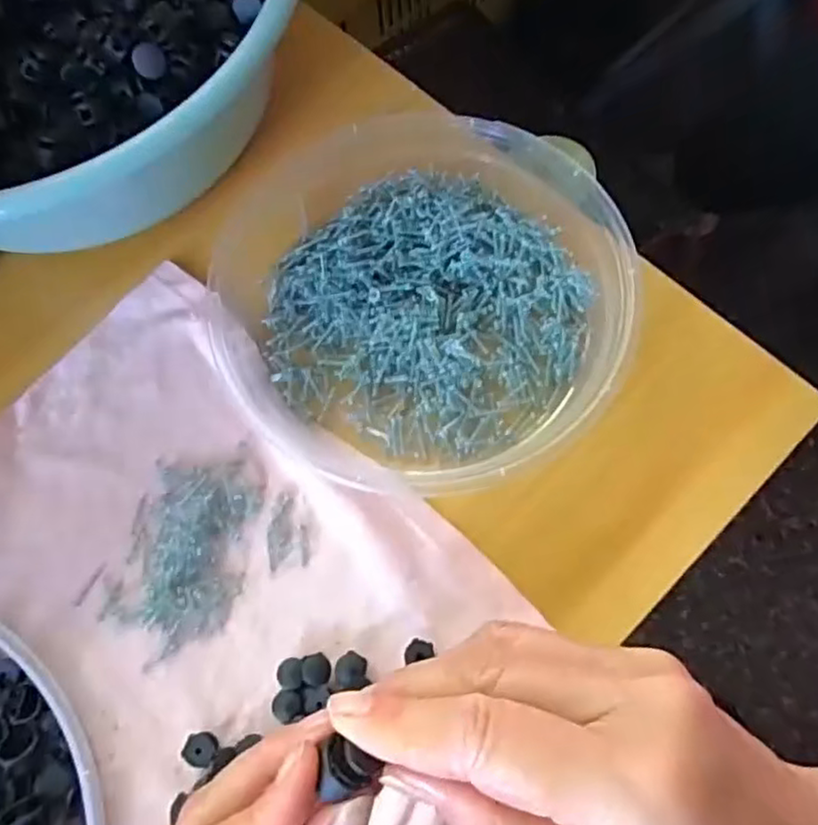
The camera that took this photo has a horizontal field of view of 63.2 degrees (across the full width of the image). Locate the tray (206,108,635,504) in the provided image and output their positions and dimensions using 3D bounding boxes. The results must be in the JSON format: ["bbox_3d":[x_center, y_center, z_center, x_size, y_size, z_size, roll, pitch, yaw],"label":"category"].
[{"bbox_3d":[0.002,-0.063,0.343,0.212,0.043,0.201,3,71,4],"label":"tray"}]

